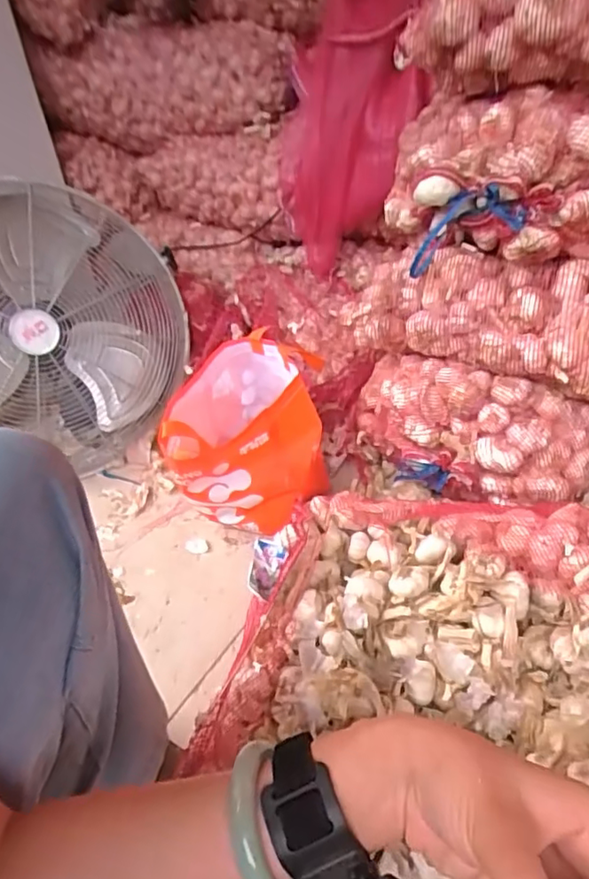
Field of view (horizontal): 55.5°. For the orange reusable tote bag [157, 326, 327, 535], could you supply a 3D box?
[{"bbox_3d":[-0.071,-0.007,0.891,0.239,0.223,0.225,-11,36,-5],"label":"orange reusable tote bag"}]

